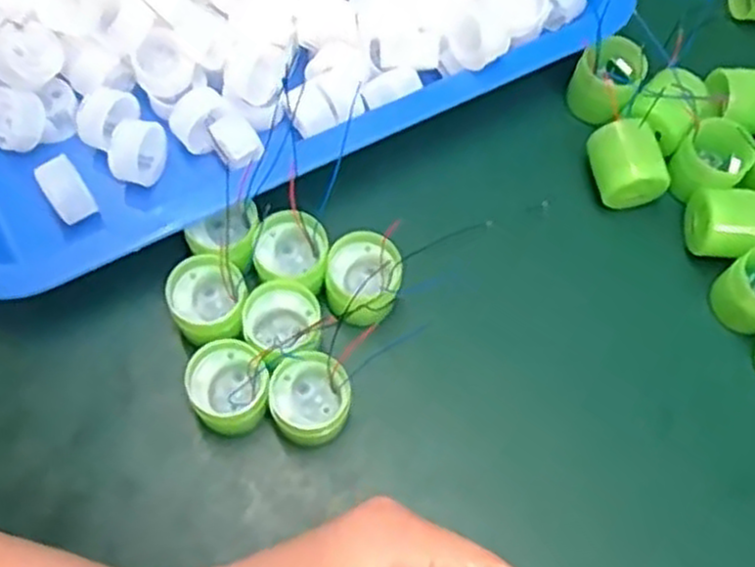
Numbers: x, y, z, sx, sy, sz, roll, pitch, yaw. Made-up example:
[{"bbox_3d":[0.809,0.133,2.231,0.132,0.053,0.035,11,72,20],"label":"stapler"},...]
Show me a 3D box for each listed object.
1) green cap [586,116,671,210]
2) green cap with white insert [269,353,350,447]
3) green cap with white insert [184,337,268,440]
[{"bbox_3d":[0.109,-0.052,0.343,0.031,0.024,0.032,-8,67,-7],"label":"green cap"},{"bbox_3d":[-0.024,0.043,0.295,0.031,0.027,0.029,1,66,-3],"label":"green cap with white insert"},{"bbox_3d":[-0.055,0.039,0.296,0.029,0.026,0.030,1,66,-3],"label":"green cap with white insert"}]

